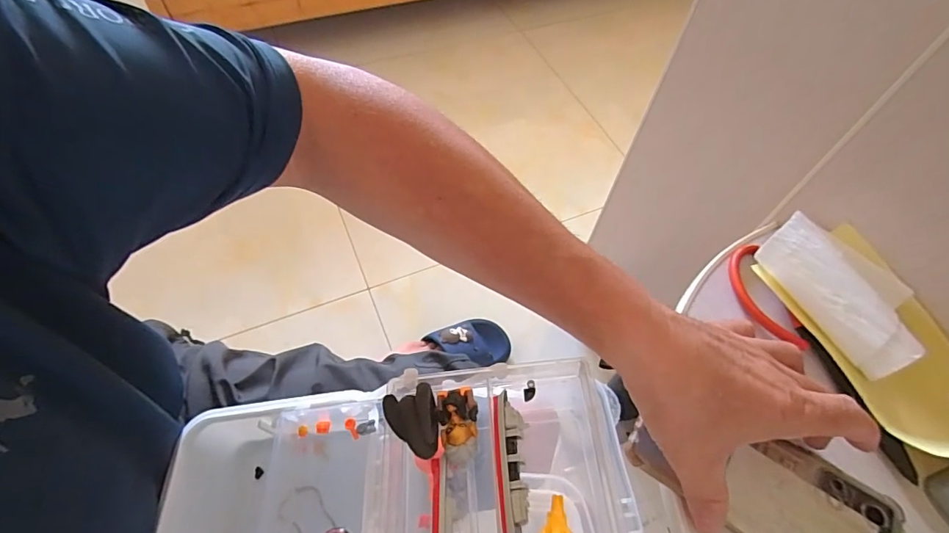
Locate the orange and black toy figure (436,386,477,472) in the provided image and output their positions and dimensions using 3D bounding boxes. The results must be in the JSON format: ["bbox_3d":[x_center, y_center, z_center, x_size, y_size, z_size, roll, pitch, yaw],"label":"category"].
[{"bbox_3d":[-0.010,0.095,0.265,0.023,0.011,0.044,-3,59,-6],"label":"orange and black toy figure"}]

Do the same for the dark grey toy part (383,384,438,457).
[{"bbox_3d":[-0.035,0.092,0.263,0.030,0.013,0.039,-16,61,-13],"label":"dark grey toy part"}]

